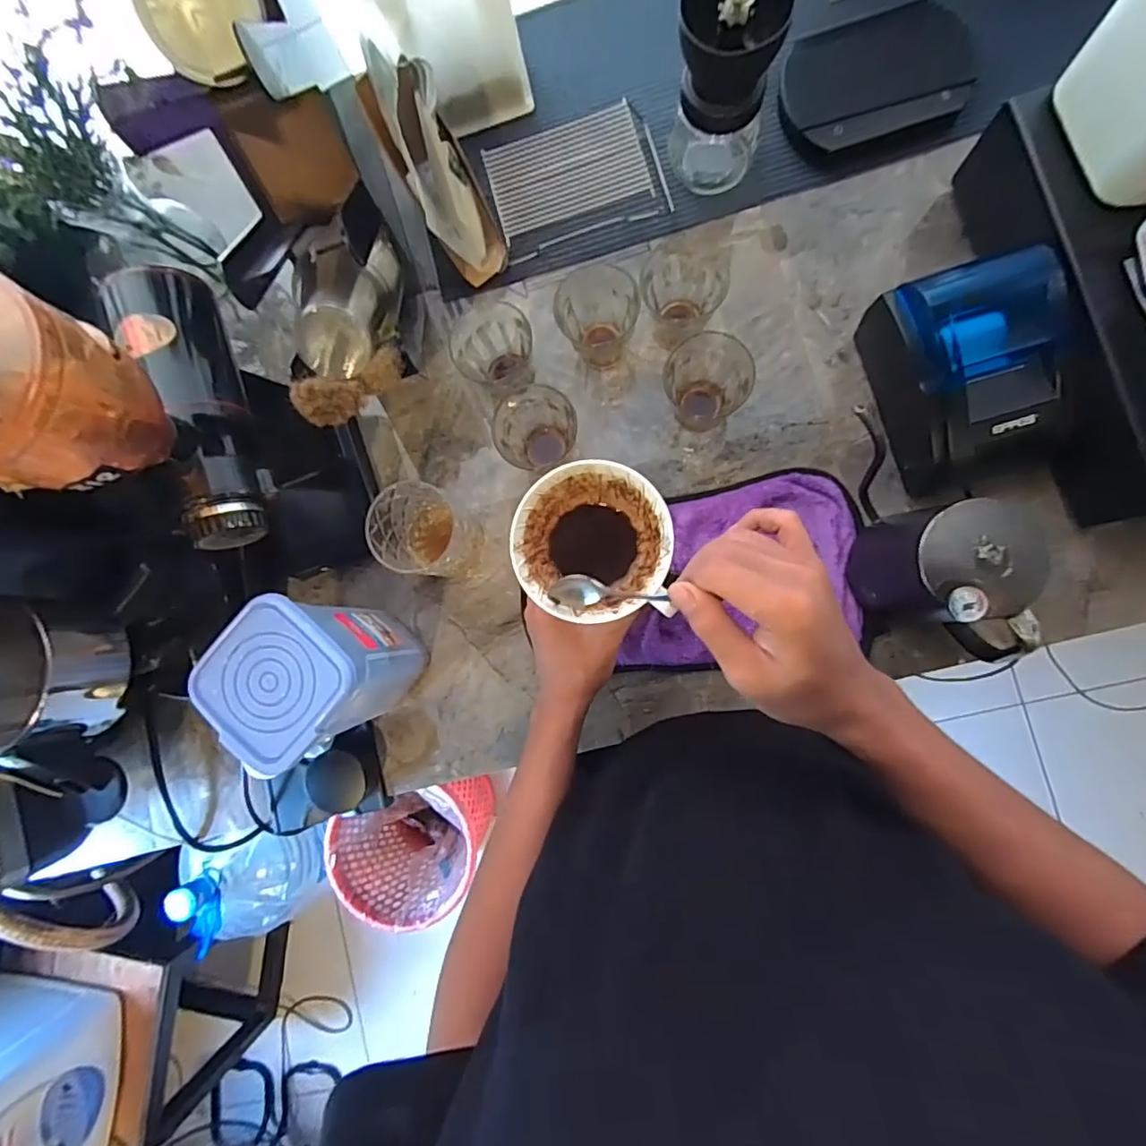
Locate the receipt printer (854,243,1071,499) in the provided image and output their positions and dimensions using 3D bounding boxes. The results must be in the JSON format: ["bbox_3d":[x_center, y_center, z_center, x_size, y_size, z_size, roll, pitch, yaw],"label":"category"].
[{"bbox_3d":[0.353,-0.172,0.502,0.131,0.098,0.173,-15,85,6],"label":"receipt printer"}]

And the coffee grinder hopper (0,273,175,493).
[{"bbox_3d":[-0.306,-0.100,0.326,0.095,0.123,0.098,19,89,8],"label":"coffee grinder hopper"}]

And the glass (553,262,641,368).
[{"bbox_3d":[0.024,-0.254,0.563,0.074,0.067,0.073,24,90,8],"label":"glass"}]

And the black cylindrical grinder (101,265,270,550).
[{"bbox_3d":[-0.299,-0.133,0.442,0.067,0.058,0.227,-21,84,6],"label":"black cylindrical grinder"}]

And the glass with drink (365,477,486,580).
[{"bbox_3d":[-0.139,-0.042,0.556,0.086,0.094,0.089,0,87,7],"label":"glass with drink"}]

